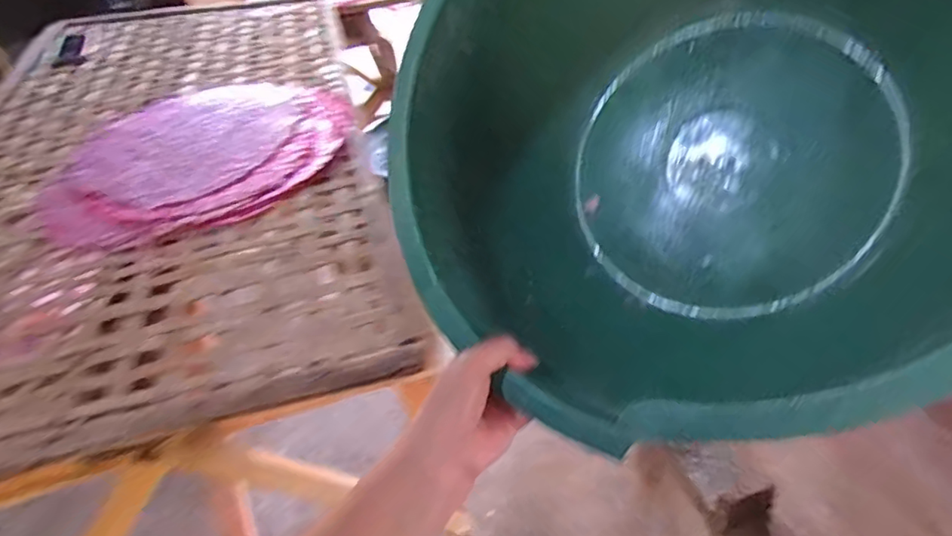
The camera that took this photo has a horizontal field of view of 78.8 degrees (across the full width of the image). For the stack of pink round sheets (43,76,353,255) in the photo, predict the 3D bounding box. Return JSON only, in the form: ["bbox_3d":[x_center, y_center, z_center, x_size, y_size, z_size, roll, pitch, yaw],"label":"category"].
[{"bbox_3d":[-0.413,-0.190,0.884,0.423,0.024,0.433,-17,44,-12],"label":"stack of pink round sheets"}]

